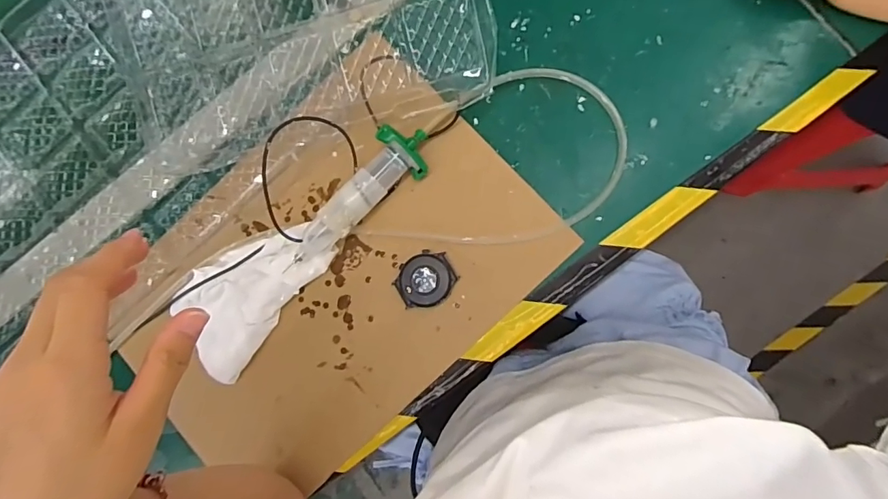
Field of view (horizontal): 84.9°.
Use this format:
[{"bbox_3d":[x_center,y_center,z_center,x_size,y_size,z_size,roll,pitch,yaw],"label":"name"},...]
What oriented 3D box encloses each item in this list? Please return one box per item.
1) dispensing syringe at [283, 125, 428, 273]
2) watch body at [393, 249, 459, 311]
[{"bbox_3d":[-0.070,-0.043,0.405,0.146,0.036,0.044,-44,82,3],"label":"dispensing syringe"},{"bbox_3d":[-0.016,0.025,0.405,0.049,0.013,0.043,-34,83,4],"label":"watch body"}]

